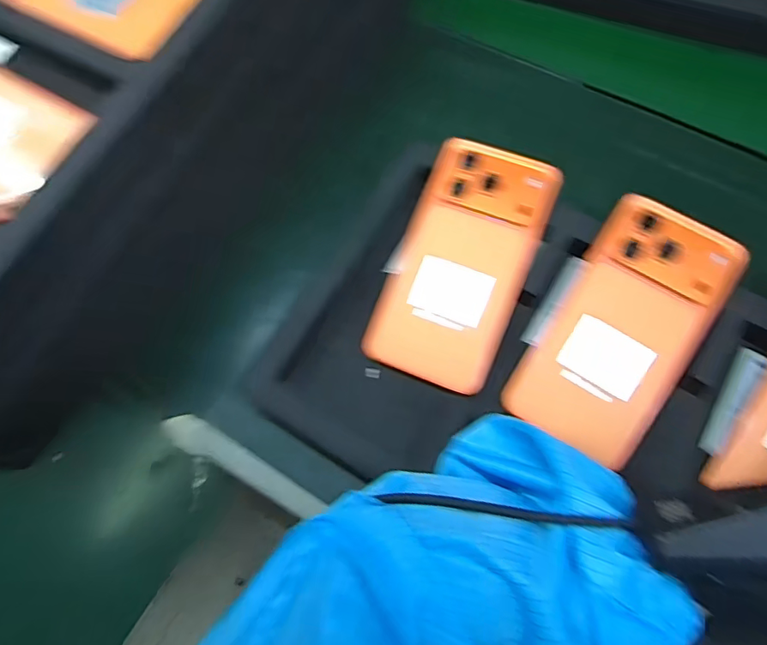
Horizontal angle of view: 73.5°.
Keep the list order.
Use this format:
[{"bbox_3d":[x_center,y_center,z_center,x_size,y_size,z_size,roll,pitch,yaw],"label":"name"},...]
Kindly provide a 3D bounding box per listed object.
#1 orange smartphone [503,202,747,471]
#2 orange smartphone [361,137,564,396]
[{"bbox_3d":[0.149,0.003,0.316,0.081,0.010,0.156,32,87,14],"label":"orange smartphone"},{"bbox_3d":[0.052,-0.040,0.338,0.083,0.005,0.159,22,85,12],"label":"orange smartphone"}]

